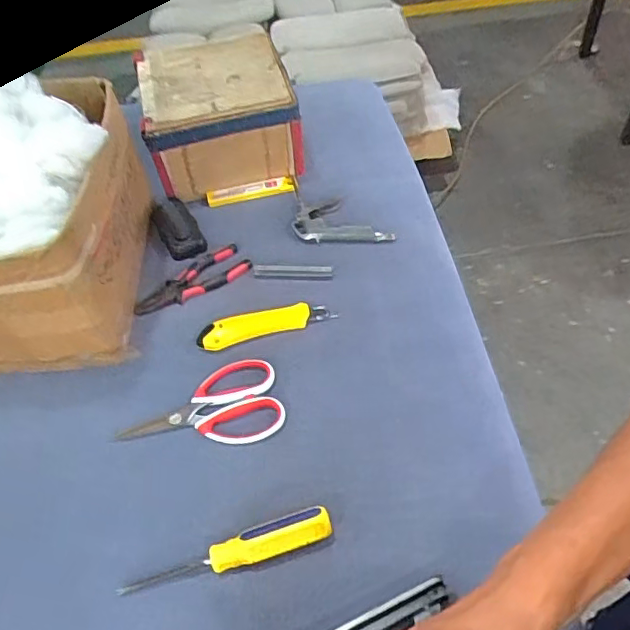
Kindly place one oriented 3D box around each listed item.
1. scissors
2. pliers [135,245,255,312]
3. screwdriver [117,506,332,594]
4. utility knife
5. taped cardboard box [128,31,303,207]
[{"bbox_3d":[-0.127,0.105,0.631,0.175,0.010,0.099,-14,52,-8],"label":"scissors"},{"bbox_3d":[-0.166,-0.048,0.767,0.157,0.022,0.060,-22,53,-14],"label":"pliers"},{"bbox_3d":[-0.082,0.219,0.530,0.197,0.027,0.029,-13,52,-8],"label":"screwdriver"},{"bbox_3d":[-0.062,0.009,0.703,0.164,0.015,0.039,-15,52,-9],"label":"utility knife"},{"bbox_3d":[-0.141,-0.298,0.874,0.214,0.135,0.207,-12,52,-6],"label":"taped cardboard box"}]

